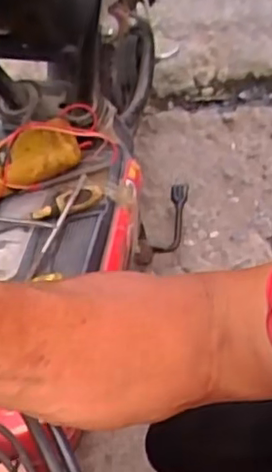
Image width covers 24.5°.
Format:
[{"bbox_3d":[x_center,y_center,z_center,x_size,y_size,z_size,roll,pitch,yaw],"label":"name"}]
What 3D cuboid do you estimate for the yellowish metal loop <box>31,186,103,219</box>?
[{"bbox_3d":[-0.096,-0.047,0.880,0.104,0.020,0.030,-23,52,-14],"label":"yellowish metal loop"}]

